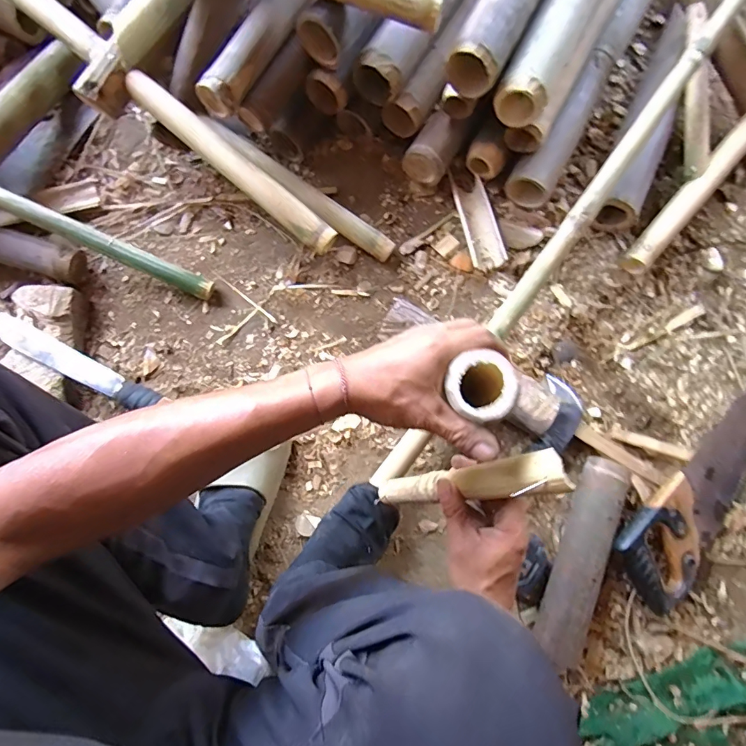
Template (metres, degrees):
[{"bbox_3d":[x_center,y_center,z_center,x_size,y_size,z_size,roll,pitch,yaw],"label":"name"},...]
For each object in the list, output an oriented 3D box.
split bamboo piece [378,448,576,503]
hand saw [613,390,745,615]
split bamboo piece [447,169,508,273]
[{"bbox_3d":[0.071,0.109,0.424,0.023,0.280,0.029,-11,78,-28],"label":"split bamboo piece"},{"bbox_3d":[0.515,0.117,0.629,0.486,0.030,0.116,-44,97,-14],"label":"hand saw"},{"bbox_3d":[0.167,-0.247,0.709,0.050,0.026,0.166,-12,80,-2],"label":"split bamboo piece"}]

